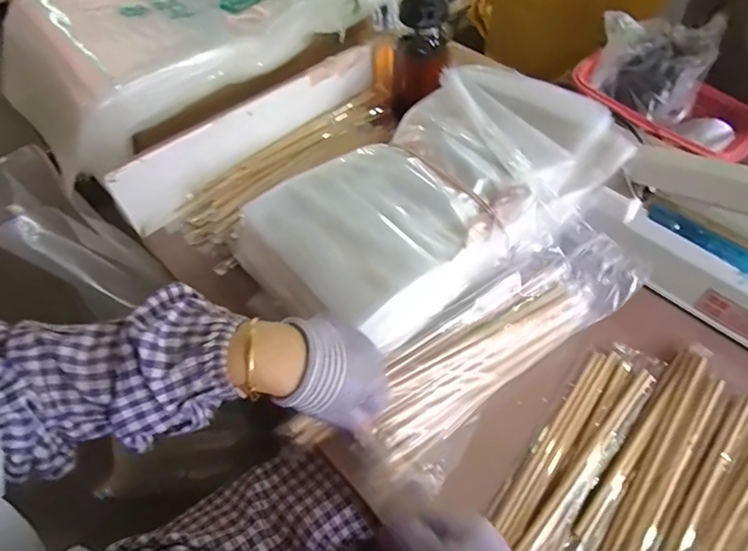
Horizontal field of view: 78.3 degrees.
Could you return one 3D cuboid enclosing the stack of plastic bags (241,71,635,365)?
[{"bbox_3d":[0.064,-0.091,0.521,0.400,0.071,0.241,-37,61,-20],"label":"stack of plastic bags"}]

